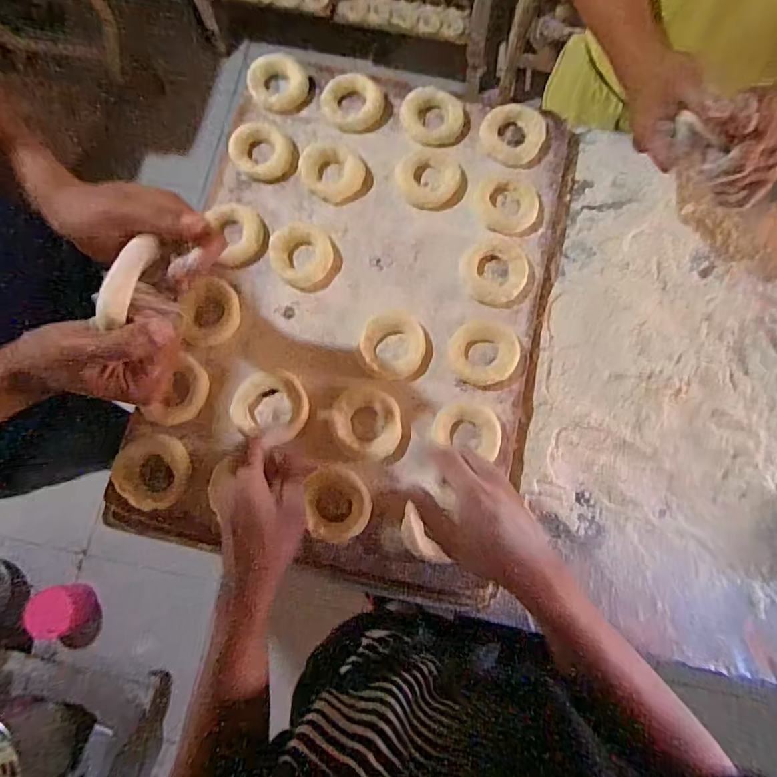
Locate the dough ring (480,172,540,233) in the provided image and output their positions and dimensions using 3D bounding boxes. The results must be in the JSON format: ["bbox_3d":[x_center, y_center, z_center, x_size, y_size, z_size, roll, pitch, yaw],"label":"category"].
[{"bbox_3d":[0.147,-0.225,0.607,0.069,0.013,0.074,0,77,2],"label":"dough ring"}]

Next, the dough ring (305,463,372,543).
[{"bbox_3d":[-0.051,0.122,0.532,0.065,0.018,0.078,-4,77,1],"label":"dough ring"}]

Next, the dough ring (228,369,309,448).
[{"bbox_3d":[-0.128,0.018,0.549,0.084,0.014,0.077,1,72,-2],"label":"dough ring"}]

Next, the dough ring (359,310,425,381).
[{"bbox_3d":[0.006,-0.050,0.569,0.070,0.015,0.081,16,78,6],"label":"dough ring"}]

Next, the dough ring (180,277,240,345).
[{"bbox_3d":[-0.203,-0.089,0.571,0.062,0.017,0.079,-9,77,0],"label":"dough ring"}]

